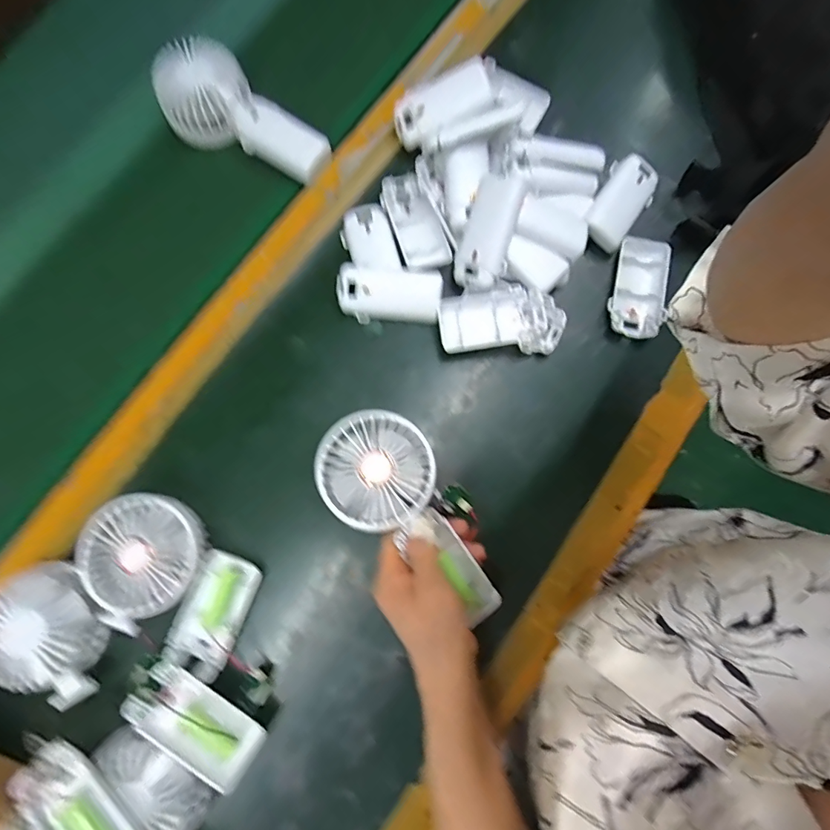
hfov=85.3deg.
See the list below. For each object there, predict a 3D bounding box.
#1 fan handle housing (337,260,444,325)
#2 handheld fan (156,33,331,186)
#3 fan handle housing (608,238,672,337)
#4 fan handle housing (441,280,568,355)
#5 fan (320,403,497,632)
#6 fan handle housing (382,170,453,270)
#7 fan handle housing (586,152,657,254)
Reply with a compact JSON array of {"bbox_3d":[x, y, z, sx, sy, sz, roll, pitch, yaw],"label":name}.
[{"bbox_3d":[-0.024,-0.115,0.417,0.094,0.021,0.050,7,77,3],"label":"fan handle housing"},{"bbox_3d":[-0.169,-0.295,0.449,0.178,0.035,0.082,31,79,-5],"label":"handheld fan"},{"bbox_3d":[0.211,-0.120,0.428,0.048,0.019,0.095,15,78,4],"label":"fan handle housing"},{"bbox_3d":[0.079,-0.087,0.418,0.112,0.030,0.062,-1,77,1],"label":"fan handle housing"},{"bbox_3d":[0.004,0.077,0.347,0.082,0.034,0.183,-43,96,-8],"label":"fan"},{"bbox_3d":[-0.002,-0.188,0.438,0.044,0.016,0.103,-21,78,-4],"label":"fan handle housing"},{"bbox_3d":[0.200,-0.205,0.438,0.048,0.025,0.092,28,79,7],"label":"fan handle housing"}]

